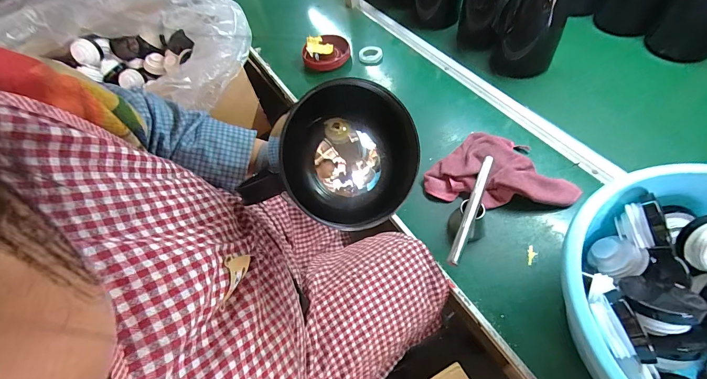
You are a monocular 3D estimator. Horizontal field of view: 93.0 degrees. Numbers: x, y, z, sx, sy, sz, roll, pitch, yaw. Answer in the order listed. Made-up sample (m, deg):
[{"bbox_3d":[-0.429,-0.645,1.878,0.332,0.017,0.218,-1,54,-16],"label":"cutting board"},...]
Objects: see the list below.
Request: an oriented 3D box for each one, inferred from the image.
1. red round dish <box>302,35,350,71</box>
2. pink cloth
[{"bbox_3d":[-0.063,-0.346,0.845,0.100,0.039,0.109,-2,61,3],"label":"red round dish"},{"bbox_3d":[0.259,-0.041,0.602,0.250,0.042,0.150,4,61,6],"label":"pink cloth"}]

